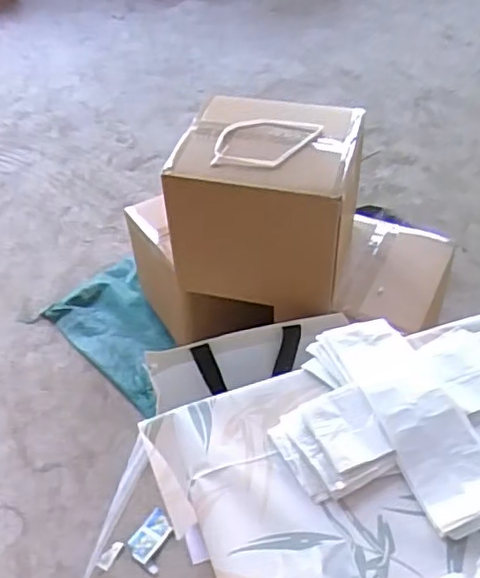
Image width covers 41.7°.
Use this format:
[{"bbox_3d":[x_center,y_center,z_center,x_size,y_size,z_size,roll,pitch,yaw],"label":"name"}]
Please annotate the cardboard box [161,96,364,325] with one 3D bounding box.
[{"bbox_3d":[0.056,-0.150,1.098,0.281,0.271,0.252,14,48,16],"label":"cardboard box"}]

